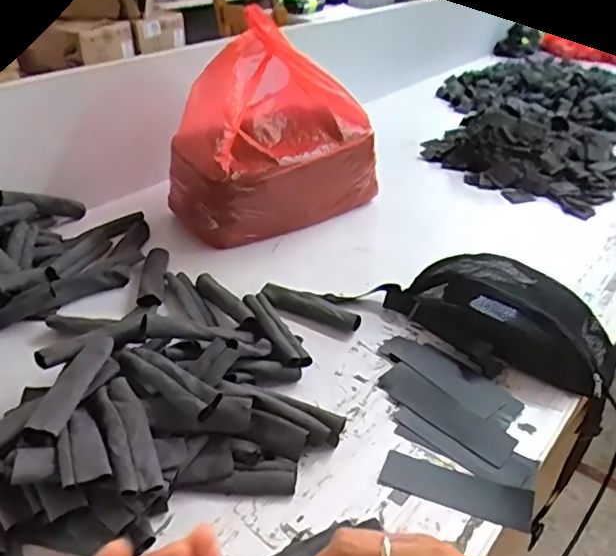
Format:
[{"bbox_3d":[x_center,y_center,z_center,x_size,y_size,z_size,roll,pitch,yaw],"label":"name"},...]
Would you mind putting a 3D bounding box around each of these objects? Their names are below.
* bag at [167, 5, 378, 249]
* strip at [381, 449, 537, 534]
[{"bbox_3d":[-0.056,-0.250,0.977,0.319,0.297,0.174,-27,43,-36],"label":"bag"},{"bbox_3d":[0.150,0.213,0.587,0.147,0.009,0.047,10,36,21],"label":"strip"}]

